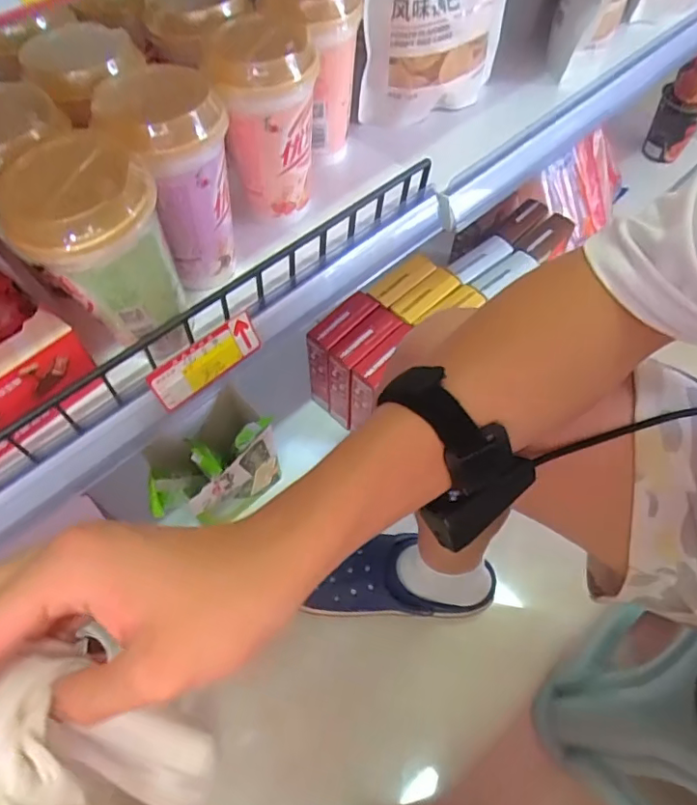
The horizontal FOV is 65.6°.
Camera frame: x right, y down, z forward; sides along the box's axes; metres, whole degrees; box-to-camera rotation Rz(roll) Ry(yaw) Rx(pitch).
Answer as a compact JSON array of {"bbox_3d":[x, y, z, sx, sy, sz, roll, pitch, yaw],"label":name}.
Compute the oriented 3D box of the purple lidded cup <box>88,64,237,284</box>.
[{"bbox_3d":[-0.113,-0.146,0.376,0.069,0.136,0.068,0,59,0],"label":"purple lidded cup"}]

